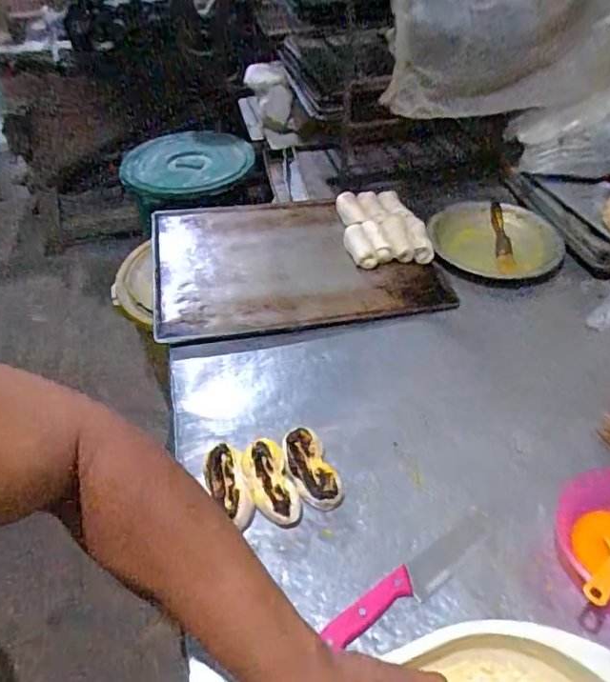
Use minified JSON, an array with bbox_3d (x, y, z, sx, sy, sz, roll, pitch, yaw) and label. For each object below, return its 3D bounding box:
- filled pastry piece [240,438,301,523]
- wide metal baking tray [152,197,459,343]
[{"bbox_3d":[-0.039,0.155,0.592,0.047,0.022,0.097,-15,45,-12],"label":"filled pastry piece"},{"bbox_3d":[-0.024,-0.137,0.905,0.443,0.028,0.325,-8,49,-8],"label":"wide metal baking tray"}]

